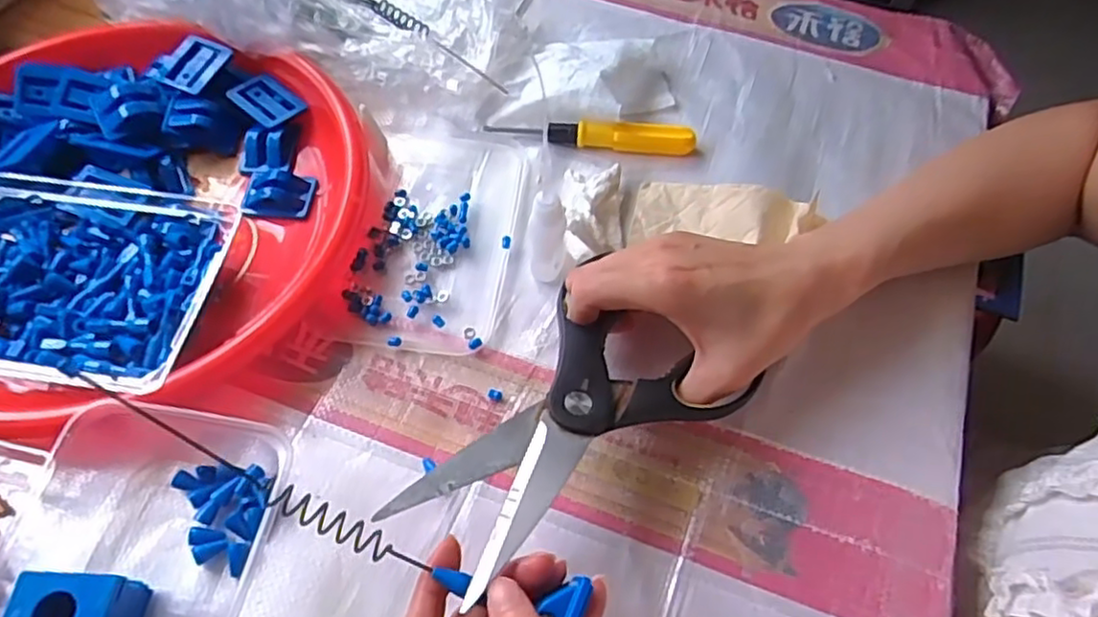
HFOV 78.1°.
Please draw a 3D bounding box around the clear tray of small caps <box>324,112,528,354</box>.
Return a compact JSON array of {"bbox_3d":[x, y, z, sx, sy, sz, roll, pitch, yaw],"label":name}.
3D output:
[{"bbox_3d":[-0.076,-0.056,0.437,0.107,0.011,0.177,7,60,4],"label":"clear tray of small caps"}]

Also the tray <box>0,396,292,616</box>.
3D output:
[{"bbox_3d":[-0.210,0.128,0.313,0.135,0.042,0.167,9,61,4],"label":"tray"}]

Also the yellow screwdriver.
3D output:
[{"bbox_3d":[0.030,-0.120,0.467,0.141,0.016,0.013,3,60,1],"label":"yellow screwdriver"}]

